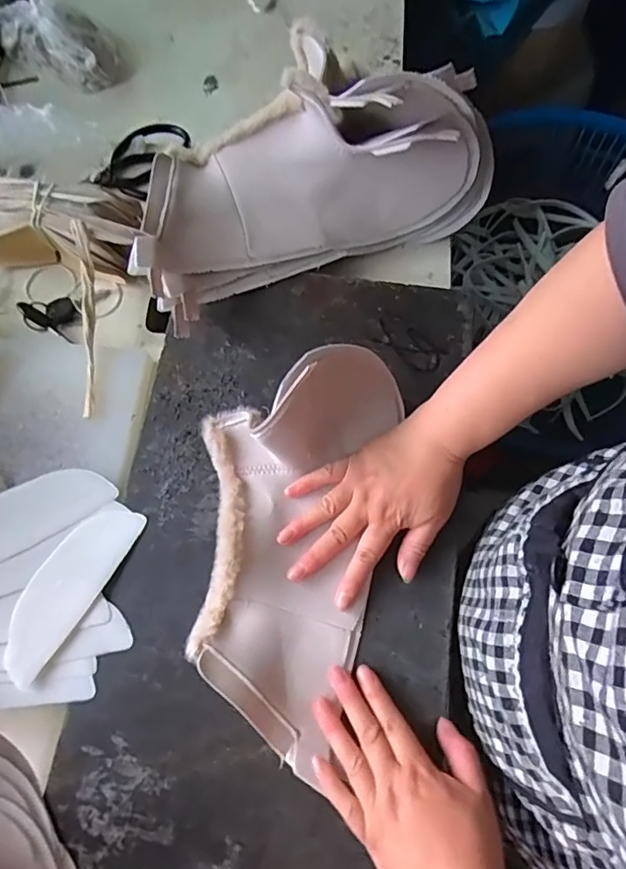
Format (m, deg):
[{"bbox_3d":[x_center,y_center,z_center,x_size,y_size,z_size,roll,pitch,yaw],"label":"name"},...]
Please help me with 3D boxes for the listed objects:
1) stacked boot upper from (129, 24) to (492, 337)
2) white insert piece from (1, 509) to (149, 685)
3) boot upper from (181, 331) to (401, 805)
[{"bbox_3d":[-0.011,-0.247,0.489,0.335,0.151,0.159,-23,72,-5],"label":"stacked boot upper"},{"bbox_3d":[-0.204,0.124,0.435,0.051,0.009,0.149,30,76,11],"label":"white insert piece"},{"bbox_3d":[-0.023,0.080,0.417,0.153,0.081,0.325,10,80,2],"label":"boot upper"}]

